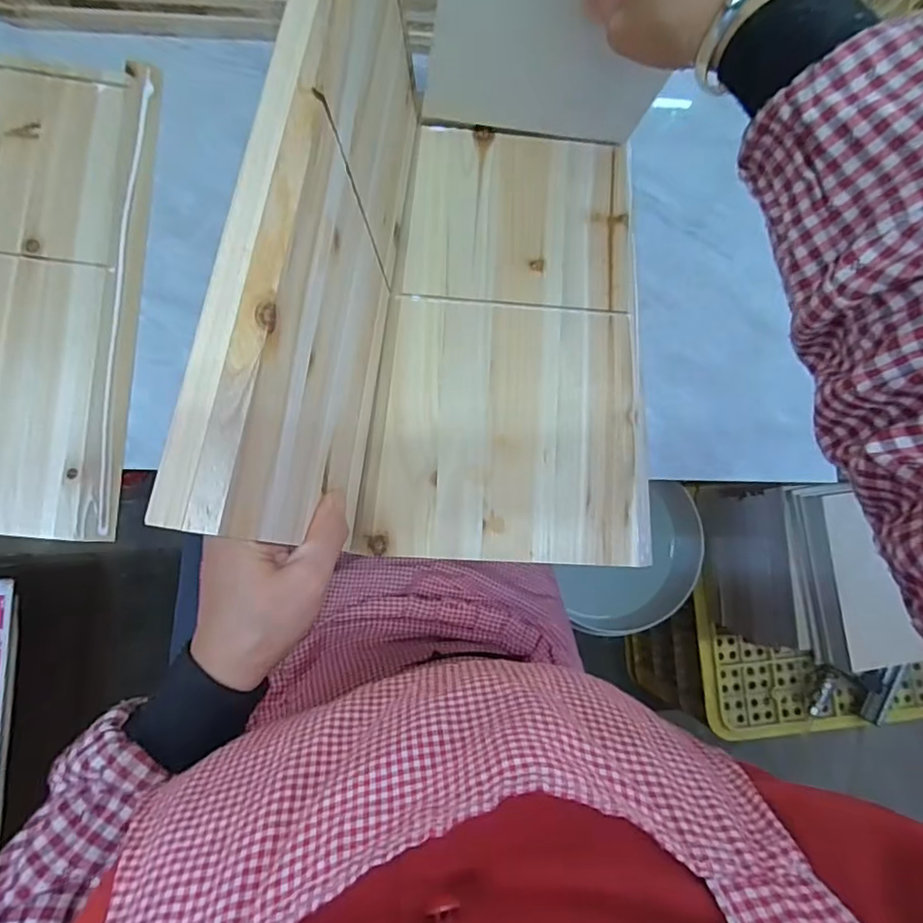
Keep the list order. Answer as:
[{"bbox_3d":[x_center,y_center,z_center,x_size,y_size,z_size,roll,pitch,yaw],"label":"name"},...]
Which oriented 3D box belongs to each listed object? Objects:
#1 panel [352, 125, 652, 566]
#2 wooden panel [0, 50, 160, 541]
[{"bbox_3d":[0.040,-0.096,0.443,0.215,0.010,0.339,3,83,-4],"label":"panel"},{"bbox_3d":[-0.347,-0.134,0.412,0.218,0.017,0.360,5,83,-4],"label":"wooden panel"}]

